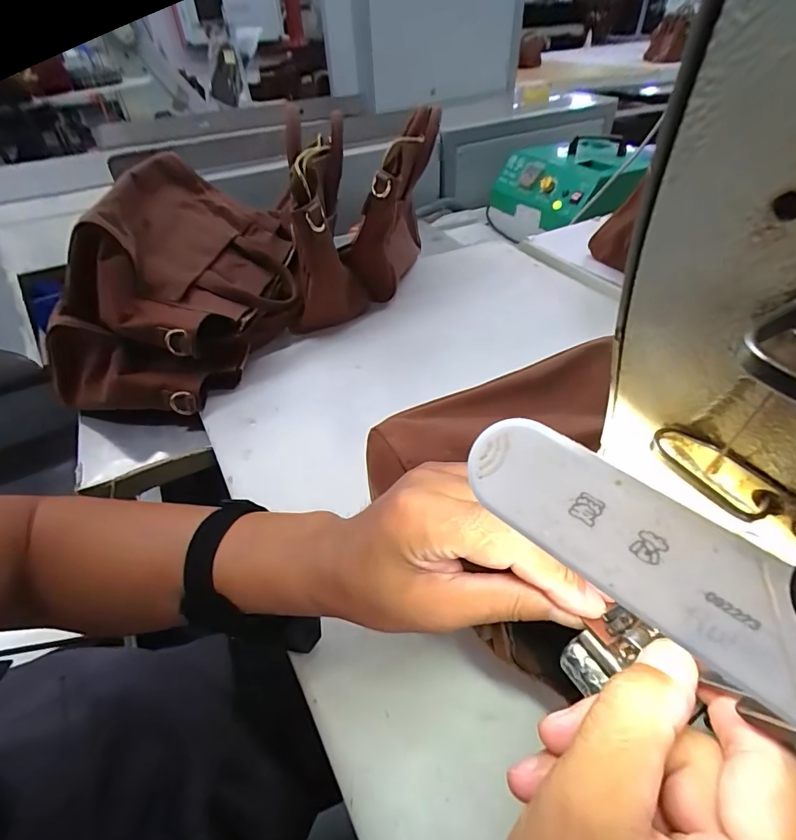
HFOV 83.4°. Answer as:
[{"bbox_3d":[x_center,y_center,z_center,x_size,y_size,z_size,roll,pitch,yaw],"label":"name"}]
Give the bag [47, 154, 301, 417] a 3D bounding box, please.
[{"bbox_3d":[-0.257,-0.172,0.565,0.231,0.190,0.320,2,43,6],"label":"bag"}]

